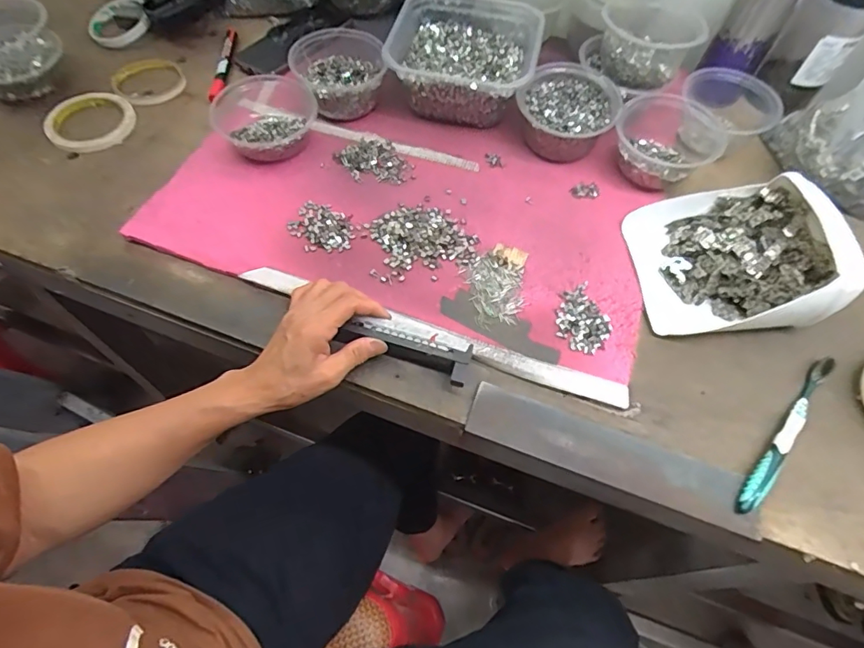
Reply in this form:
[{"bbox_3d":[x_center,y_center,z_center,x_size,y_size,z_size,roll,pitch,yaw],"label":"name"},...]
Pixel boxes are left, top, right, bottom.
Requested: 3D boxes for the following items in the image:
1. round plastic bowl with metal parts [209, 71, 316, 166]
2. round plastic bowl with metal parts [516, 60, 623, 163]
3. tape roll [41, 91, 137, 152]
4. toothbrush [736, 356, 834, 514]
[{"bbox_3d":[-0.193,-0.237,0.585,0.115,0.048,0.114,1,60,-2],"label":"round plastic bowl with metal parts"},{"bbox_3d":[0.155,-0.249,0.591,0.112,0.055,0.120,1,62,-3],"label":"round plastic bowl with metal parts"},{"bbox_3d":[-0.412,-0.246,0.602,0.096,0.016,0.096,0,65,-1],"label":"tape roll"},{"bbox_3d":[0.312,0.092,0.436,0.015,0.017,0.180,42,71,17],"label":"toothbrush"}]

